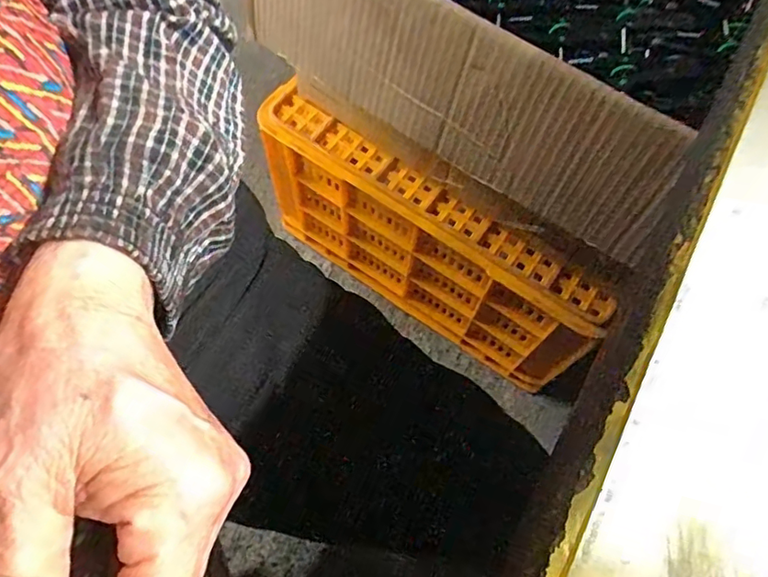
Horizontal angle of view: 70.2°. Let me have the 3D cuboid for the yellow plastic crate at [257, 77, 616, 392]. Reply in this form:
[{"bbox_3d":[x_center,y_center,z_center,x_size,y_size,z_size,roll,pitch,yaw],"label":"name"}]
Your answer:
[{"bbox_3d":[0.048,-0.051,0.724,0.470,0.235,0.076,37,74,14],"label":"yellow plastic crate"}]

